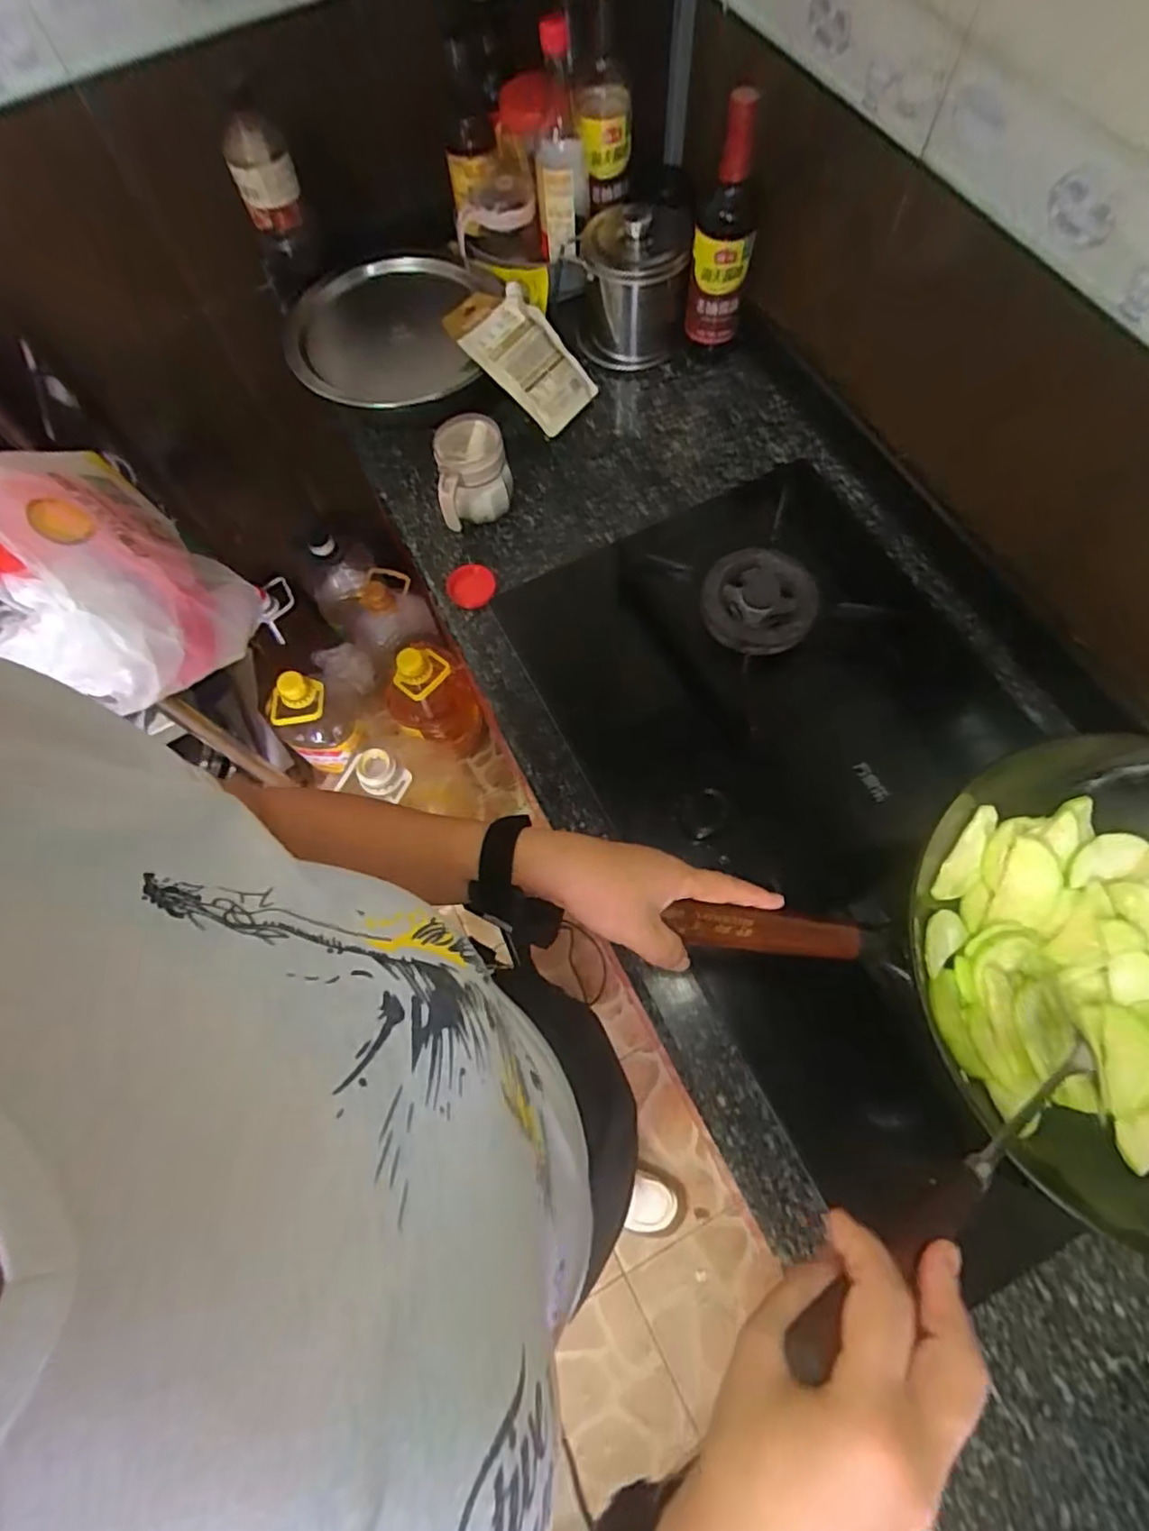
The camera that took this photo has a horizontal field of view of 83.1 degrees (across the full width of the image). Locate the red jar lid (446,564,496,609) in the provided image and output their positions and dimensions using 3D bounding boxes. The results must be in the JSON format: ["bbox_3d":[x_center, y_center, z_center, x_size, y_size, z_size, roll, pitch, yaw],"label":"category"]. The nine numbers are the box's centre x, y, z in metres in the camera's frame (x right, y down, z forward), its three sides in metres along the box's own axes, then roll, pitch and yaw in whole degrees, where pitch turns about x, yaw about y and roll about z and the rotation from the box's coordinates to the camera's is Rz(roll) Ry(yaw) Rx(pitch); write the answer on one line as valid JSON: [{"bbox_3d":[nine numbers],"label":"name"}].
[{"bbox_3d":[-0.125,-0.216,0.784,0.058,0.024,0.053,-1,70,2],"label":"red jar lid"}]

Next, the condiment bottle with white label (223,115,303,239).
[{"bbox_3d":[-0.367,-0.698,0.765,0.070,0.123,0.069,-27,71,-7],"label":"condiment bottle with white label"}]

